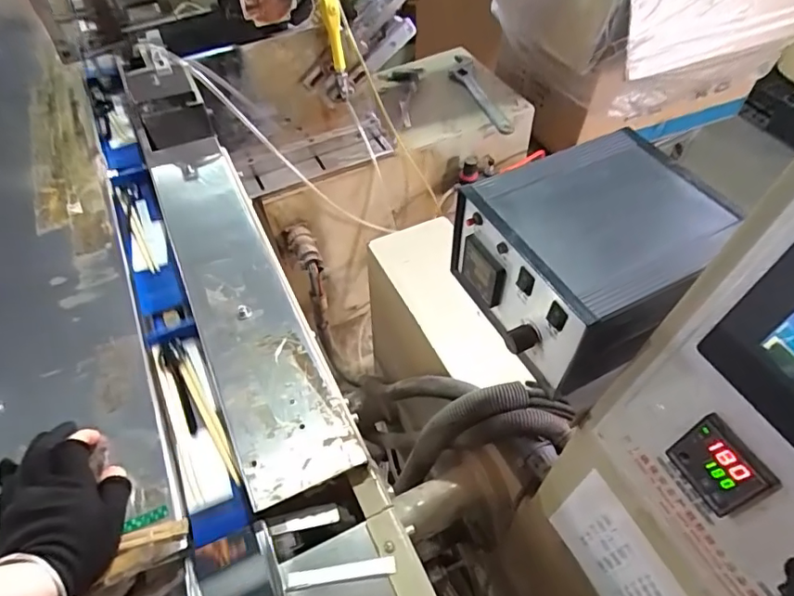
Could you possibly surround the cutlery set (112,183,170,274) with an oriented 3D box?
[{"bbox_3d":[-0.348,-0.098,0.712,0.049,0.009,0.177,-20,54,-15],"label":"cutlery set"}]

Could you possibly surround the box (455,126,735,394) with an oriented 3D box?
[{"bbox_3d":[0.160,-0.034,0.436,0.181,0.108,0.161,-22,54,-16],"label":"box"}]

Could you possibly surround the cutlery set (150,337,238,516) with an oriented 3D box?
[{"bbox_3d":[-0.212,0.122,0.539,0.049,0.019,0.199,-22,54,-16],"label":"cutlery set"}]

